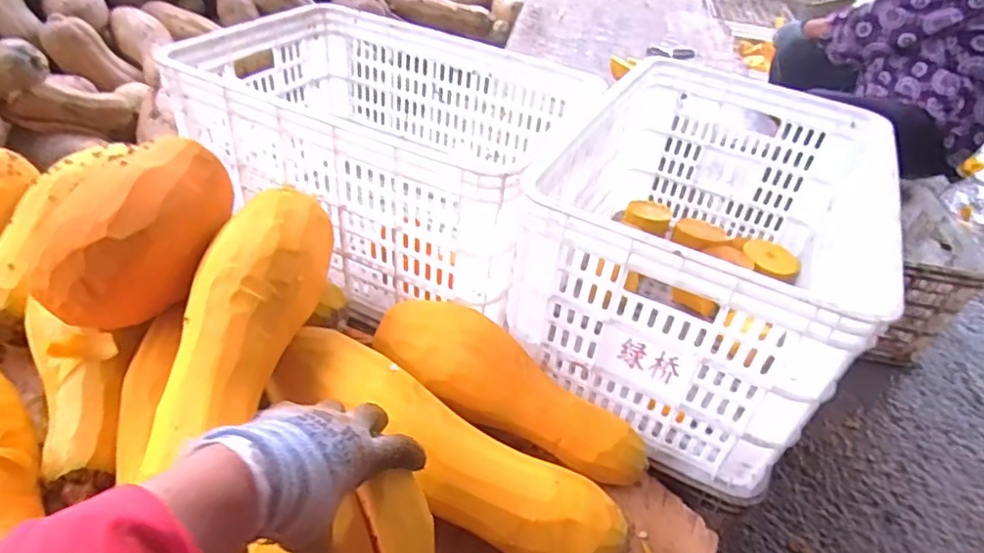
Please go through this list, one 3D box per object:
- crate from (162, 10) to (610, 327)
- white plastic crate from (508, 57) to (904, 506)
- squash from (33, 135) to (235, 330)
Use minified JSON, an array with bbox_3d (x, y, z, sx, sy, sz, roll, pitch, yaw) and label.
[{"bbox_3d":[-0.149,-0.188,0.868,0.497,0.239,0.372,18,42,12],"label":"crate"},{"bbox_3d":[0.289,-0.056,0.786,0.370,0.261,0.522,25,44,19],"label":"white plastic crate"},{"bbox_3d":[-0.368,-0.053,0.619,0.131,0.113,0.212,7,41,-1],"label":"squash"}]

